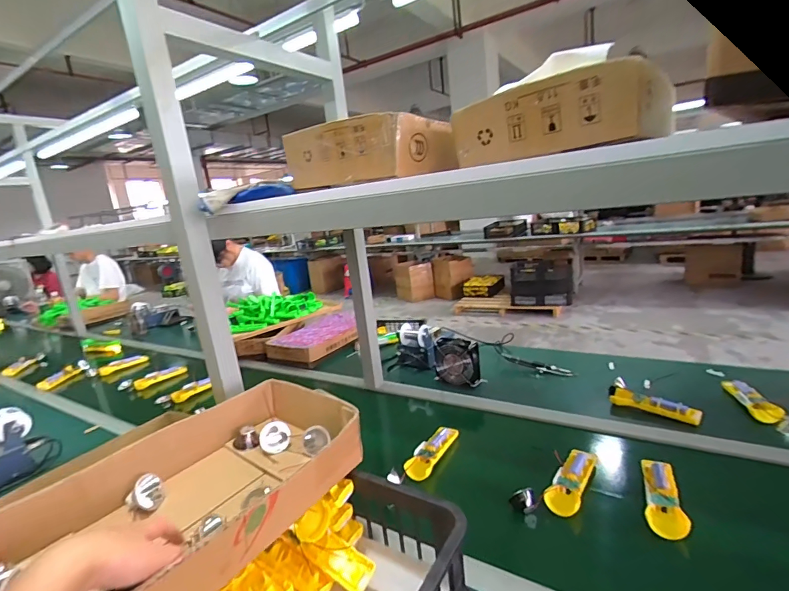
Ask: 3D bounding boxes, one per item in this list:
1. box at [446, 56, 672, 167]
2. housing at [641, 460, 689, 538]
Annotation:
[{"bbox_3d":[0.188,-0.207,0.471,0.093,0.075,0.220,-20,19,-41],"label":"box"},{"bbox_3d":[0.430,0.313,0.647,0.049,0.025,0.165,1,16,27],"label":"housing"}]

